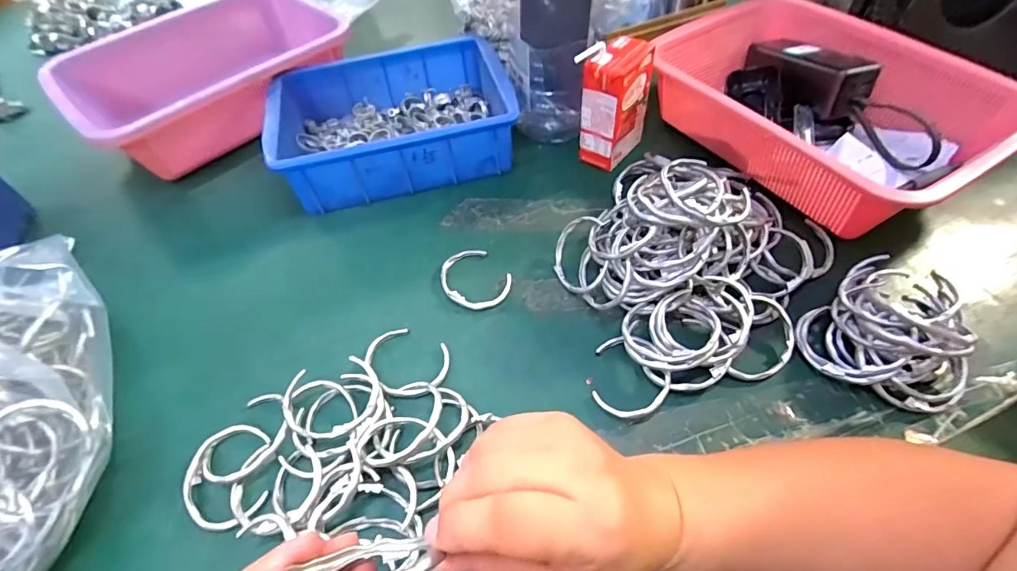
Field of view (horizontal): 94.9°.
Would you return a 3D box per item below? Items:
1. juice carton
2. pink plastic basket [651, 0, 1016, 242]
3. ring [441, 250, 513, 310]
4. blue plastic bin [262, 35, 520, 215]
[{"bbox_3d":[0.105,-0.181,0.466,0.046,0.110,0.071,32,61,23],"label":"juice carton"},{"bbox_3d":[0.308,-0.179,0.461,0.231,0.081,0.295,-28,57,-17],"label":"pink plastic basket"},{"bbox_3d":[-0.031,-0.006,0.416,0.054,0.005,0.067,-32,58,-20],"label":"ring"},{"bbox_3d":[-0.122,-0.179,0.505,0.238,0.067,0.169,-14,54,-8],"label":"blue plastic bin"}]

